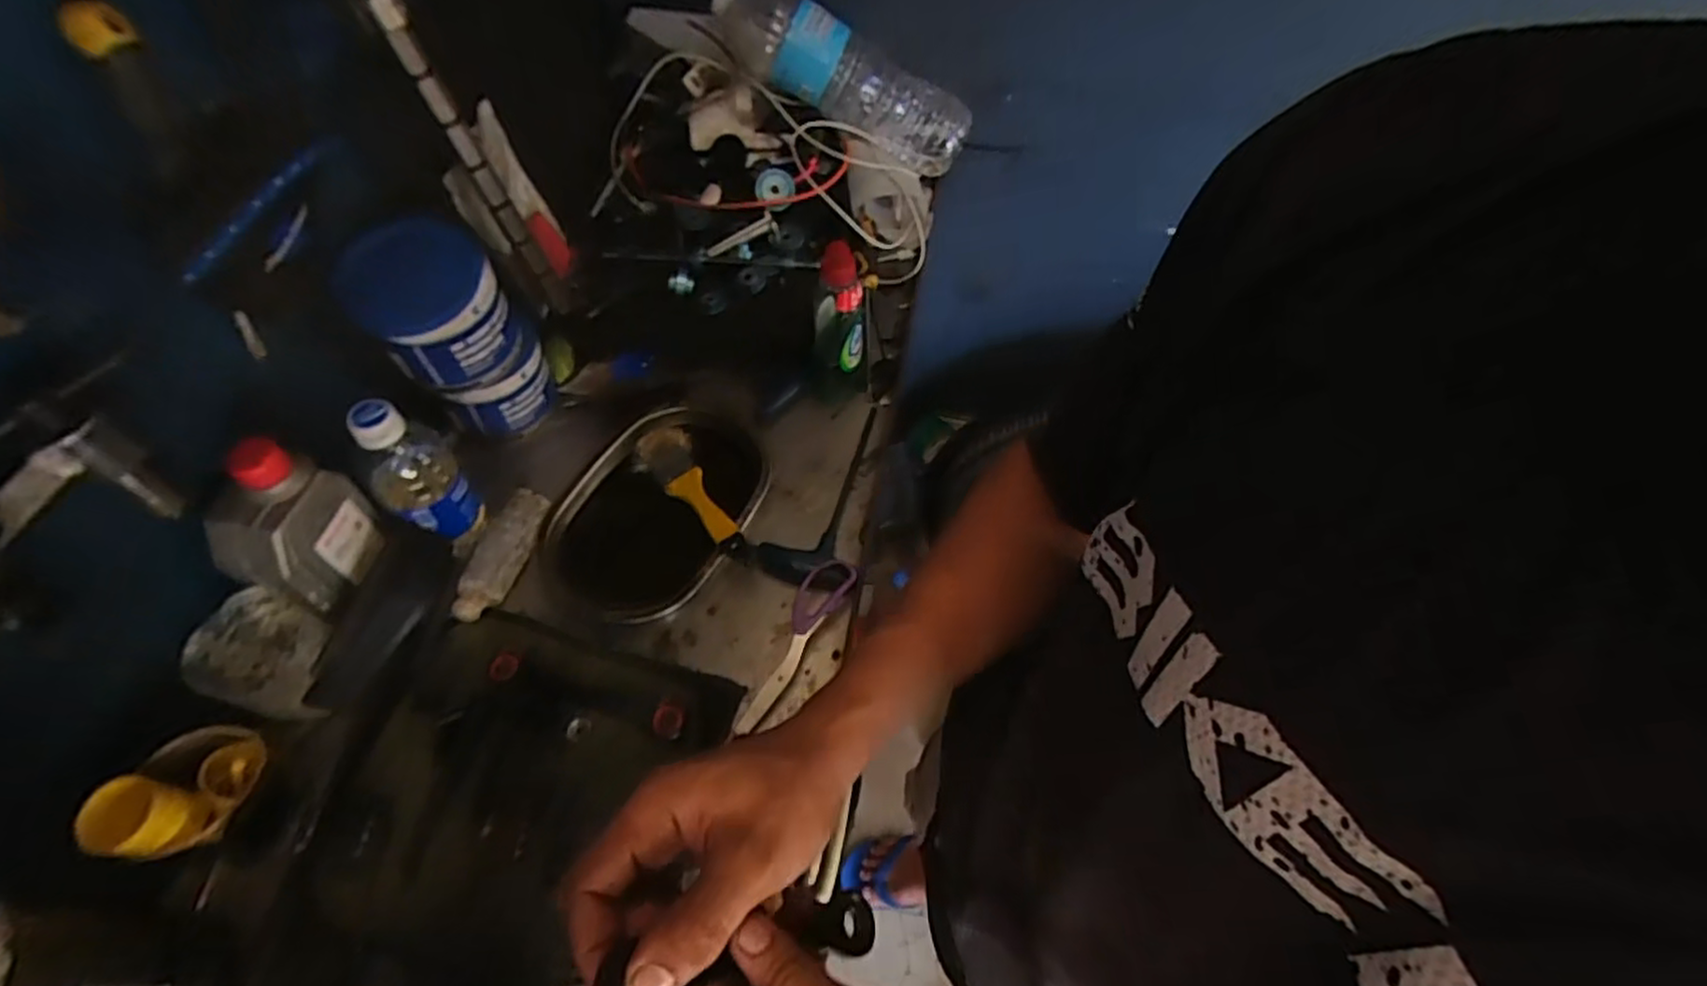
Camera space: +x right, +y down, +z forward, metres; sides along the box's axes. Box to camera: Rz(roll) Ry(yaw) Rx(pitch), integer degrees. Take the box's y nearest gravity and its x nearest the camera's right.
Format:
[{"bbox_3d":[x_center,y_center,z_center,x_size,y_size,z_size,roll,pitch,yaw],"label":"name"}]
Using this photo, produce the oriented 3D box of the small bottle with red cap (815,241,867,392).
[{"bbox_3d":[-0.011,-0.154,0.681,0.049,0.165,0.049,5,58,1],"label":"small bottle with red cap"}]

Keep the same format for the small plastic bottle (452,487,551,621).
[{"bbox_3d":[-0.289,0.050,0.608,0.031,0.034,0.115,13,59,6],"label":"small plastic bottle"}]

